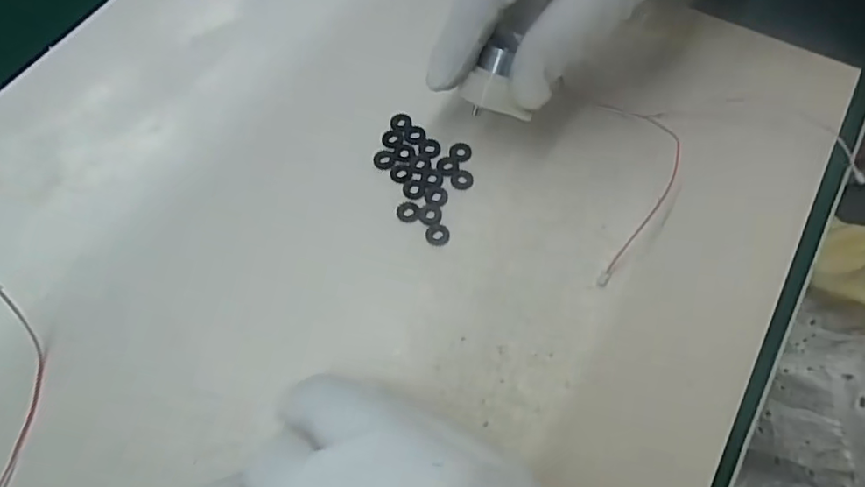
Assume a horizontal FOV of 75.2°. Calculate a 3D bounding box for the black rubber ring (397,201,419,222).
[{"bbox_3d":[-0.011,-0.015,0.258,0.010,0.004,0.011,-1,64,1],"label":"black rubber ring"}]

